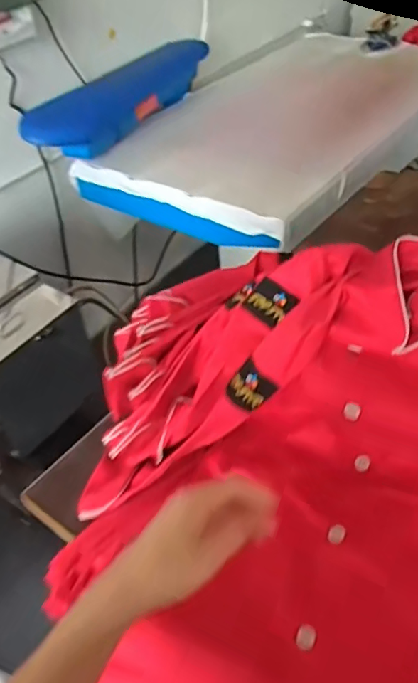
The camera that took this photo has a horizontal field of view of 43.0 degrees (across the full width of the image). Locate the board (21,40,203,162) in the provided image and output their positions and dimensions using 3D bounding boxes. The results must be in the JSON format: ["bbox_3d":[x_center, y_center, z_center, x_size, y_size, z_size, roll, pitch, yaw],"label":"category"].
[{"bbox_3d":[-0.262,-0.785,1.714,0.101,0.173,0.799,20,49,27],"label":"board"}]

